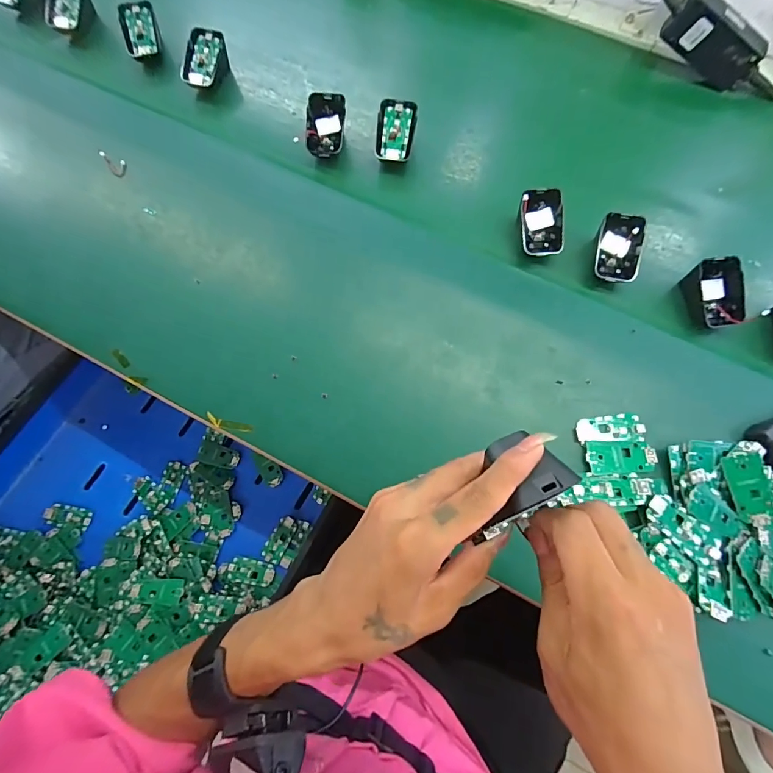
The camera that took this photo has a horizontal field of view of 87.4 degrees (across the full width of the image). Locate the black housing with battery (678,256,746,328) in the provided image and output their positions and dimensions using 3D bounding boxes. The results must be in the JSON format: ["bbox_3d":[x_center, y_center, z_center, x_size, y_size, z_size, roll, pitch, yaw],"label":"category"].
[{"bbox_3d":[0.336,-0.093,0.416,0.050,0.039,0.065,-5,73,-2],"label":"black housing with battery"}]

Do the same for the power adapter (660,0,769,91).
[{"bbox_3d":[0.401,-0.421,0.493,0.118,0.053,0.025,28,73,-13],"label":"power adapter"}]

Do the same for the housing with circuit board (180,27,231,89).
[{"bbox_3d":[-0.234,-0.409,0.517,0.041,0.045,0.068,18,73,5],"label":"housing with circuit board"}]

